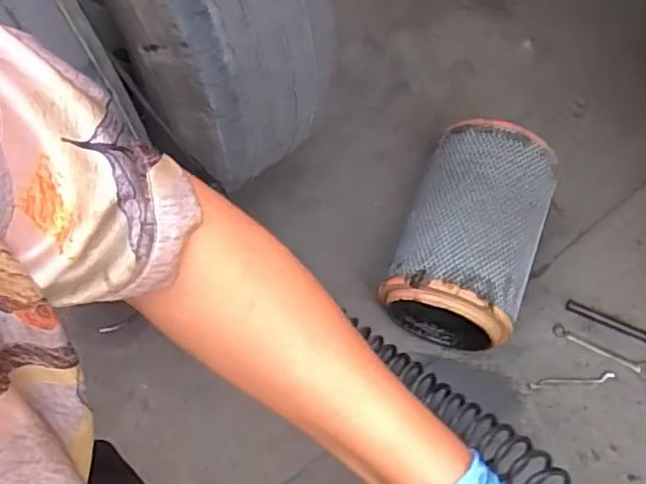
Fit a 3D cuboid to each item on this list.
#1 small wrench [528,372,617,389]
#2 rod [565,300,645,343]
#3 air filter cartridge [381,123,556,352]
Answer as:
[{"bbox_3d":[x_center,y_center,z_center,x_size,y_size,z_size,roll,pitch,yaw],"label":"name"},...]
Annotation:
[{"bbox_3d":[0.538,0.299,1.373,0.188,0.006,0.020,-6,65,-1],"label":"small wrench"},{"bbox_3d":[0.656,0.187,1.427,0.224,0.013,0.033,23,68,12],"label":"rod"},{"bbox_3d":[0.311,-0.009,1.359,0.260,0.240,0.436,20,66,9],"label":"air filter cartridge"}]

